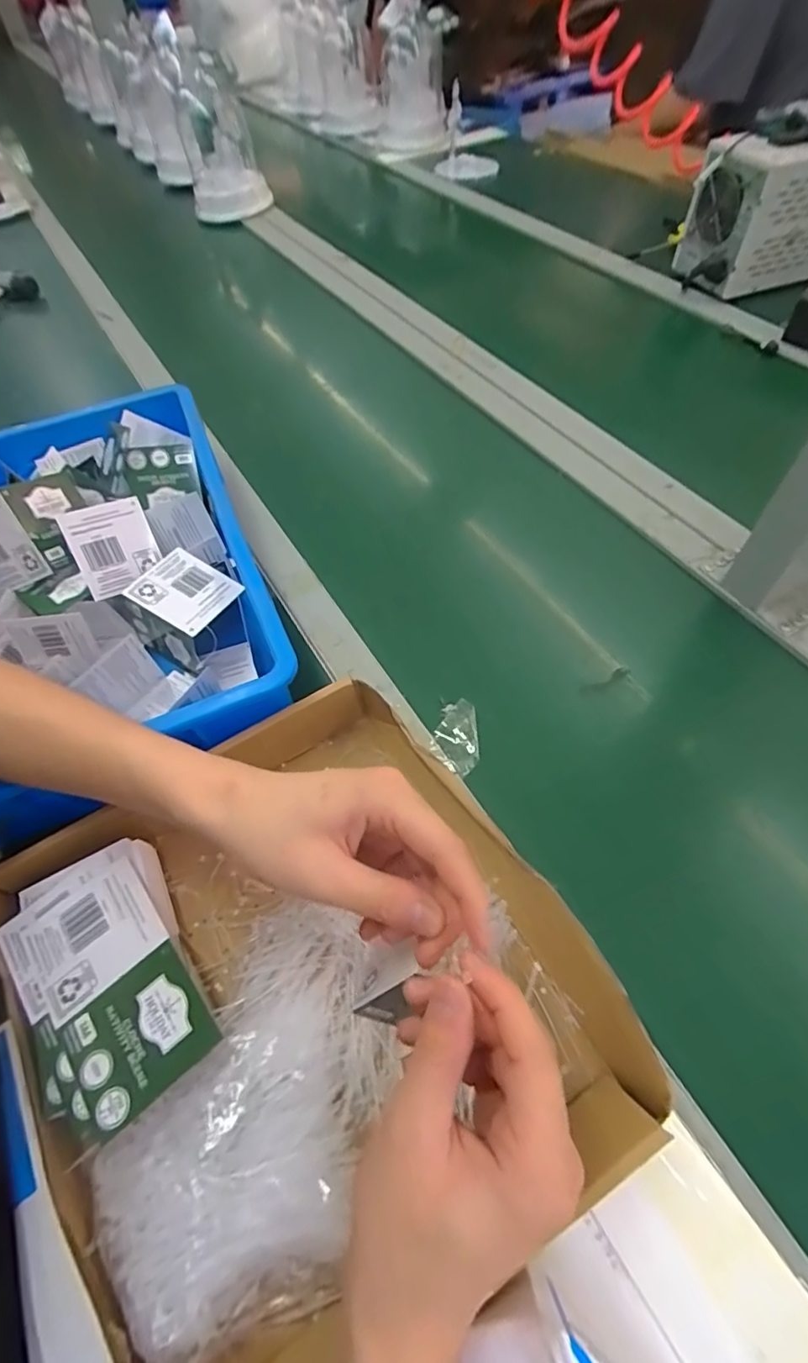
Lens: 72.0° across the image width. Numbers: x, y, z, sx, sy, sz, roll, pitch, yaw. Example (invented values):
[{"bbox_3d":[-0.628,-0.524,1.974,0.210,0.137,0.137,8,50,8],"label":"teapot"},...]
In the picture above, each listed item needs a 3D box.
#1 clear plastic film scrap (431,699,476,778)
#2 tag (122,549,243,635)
[{"bbox_3d":[0.041,0.045,0.447,0.035,0.009,0.063,2,57,5],"label":"clear plastic film scrap"},{"bbox_3d":[-0.178,-0.074,0.452,0.074,0.006,0.061,28,61,7],"label":"tag"}]

